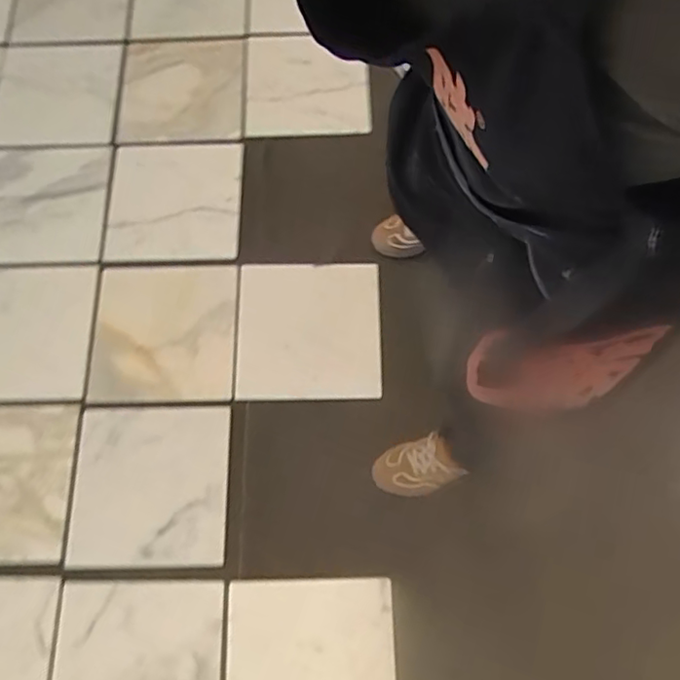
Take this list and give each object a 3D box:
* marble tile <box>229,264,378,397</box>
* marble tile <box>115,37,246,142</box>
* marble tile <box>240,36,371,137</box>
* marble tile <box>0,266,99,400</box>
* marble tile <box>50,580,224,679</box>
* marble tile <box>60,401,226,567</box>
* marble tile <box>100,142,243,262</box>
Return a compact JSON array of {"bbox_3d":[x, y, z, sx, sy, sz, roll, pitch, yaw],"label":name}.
[{"bbox_3d":[-0.074,-0.024,1.397,0.323,0.015,0.322,-1,73,0],"label":"marble tile"},{"bbox_3d":[-0.435,-0.680,1.636,0.352,0.018,0.327,0,73,10],"label":"marble tile"},{"bbox_3d":[-0.092,-0.674,1.574,0.326,0.023,0.306,-2,77,10],"label":"marble tile"},{"bbox_3d":[-0.791,-0.025,1.498,0.395,0.021,0.355,-3,68,12],"label":"marble tile"},{"bbox_3d":[-0.391,0.632,1.145,0.318,0.016,0.320,0,71,1],"label":"marble tile"},{"bbox_3d":[-0.408,0.307,1.291,0.326,0.016,0.332,-1,71,1],"label":"marble tile"},{"bbox_3d":[-0.426,-0.353,1.539,0.339,0.011,0.319,-1,76,7],"label":"marble tile"}]

